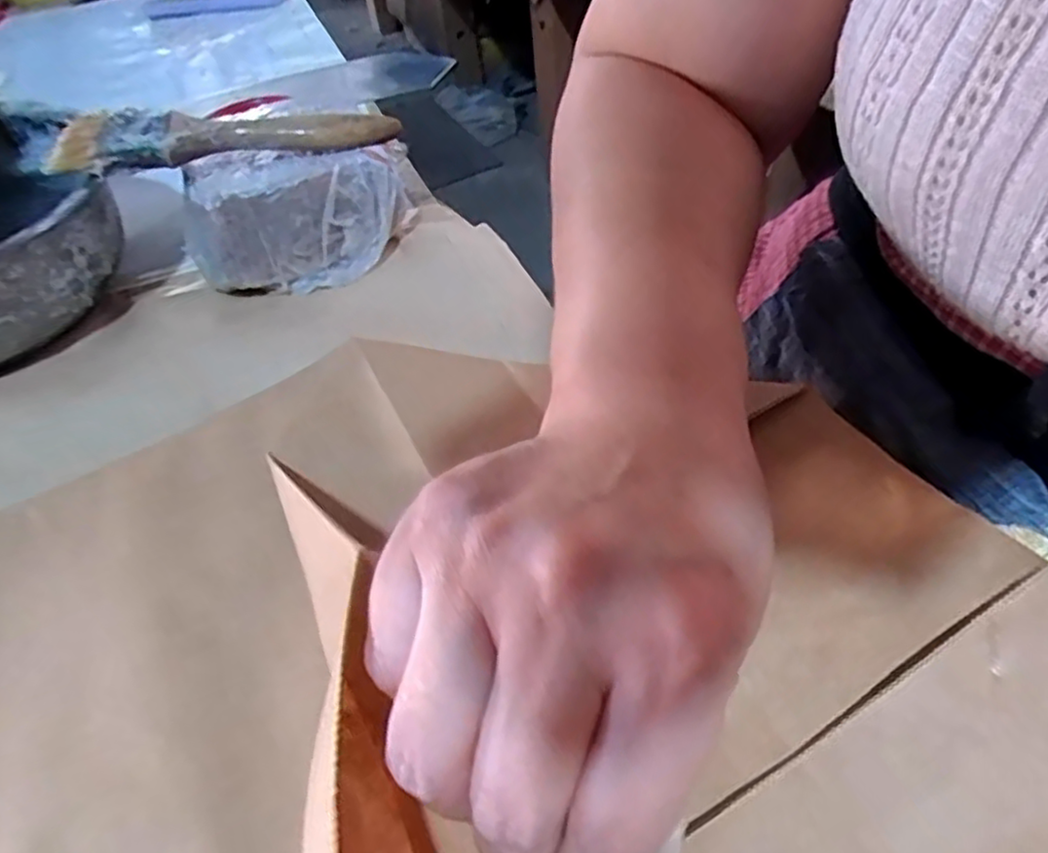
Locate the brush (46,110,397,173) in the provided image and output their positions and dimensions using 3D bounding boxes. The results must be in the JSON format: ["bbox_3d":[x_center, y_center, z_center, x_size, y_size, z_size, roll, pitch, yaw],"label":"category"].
[{"bbox_3d":[-0.163,-0.160,0.384,0.178,0.029,0.029,-14,49,-8],"label":"brush"}]

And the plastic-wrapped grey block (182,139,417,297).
[{"bbox_3d":[-0.129,-0.121,0.404,0.123,0.058,0.051,-9,48,-3],"label":"plastic-wrapped grey block"}]

